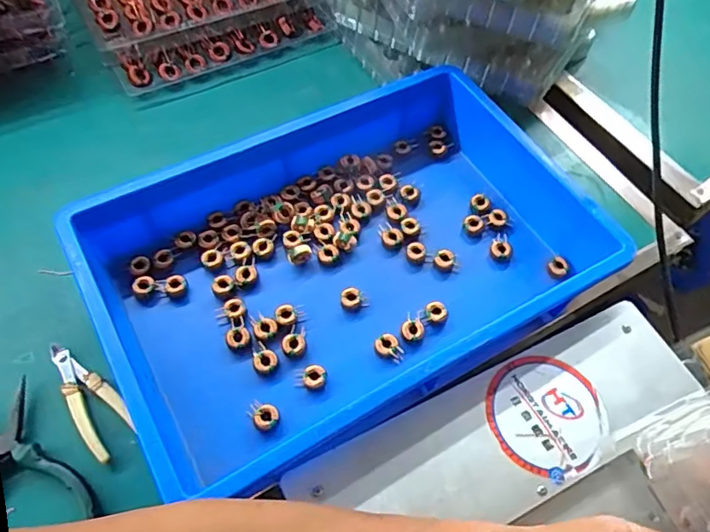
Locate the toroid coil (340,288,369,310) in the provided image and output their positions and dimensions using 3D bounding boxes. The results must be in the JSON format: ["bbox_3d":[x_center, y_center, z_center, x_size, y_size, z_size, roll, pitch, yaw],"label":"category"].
[{"bbox_3d":[-0.003,0.031,0.523,0.024,0.008,0.021,-19,63,-15],"label":"toroid coil"}]

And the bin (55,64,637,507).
[{"bbox_3d":[-0.005,-0.009,0.518,0.444,0.084,0.284,-26,64,-18],"label":"bin"}]

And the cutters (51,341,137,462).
[{"bbox_3d":[-0.229,0.111,0.469,0.039,0.008,0.116,-34,67,-22],"label":"cutters"}]

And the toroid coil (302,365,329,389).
[{"bbox_3d":[-0.035,0.096,0.480,0.021,0.014,0.018,-7,60,-8],"label":"toroid coil"}]

